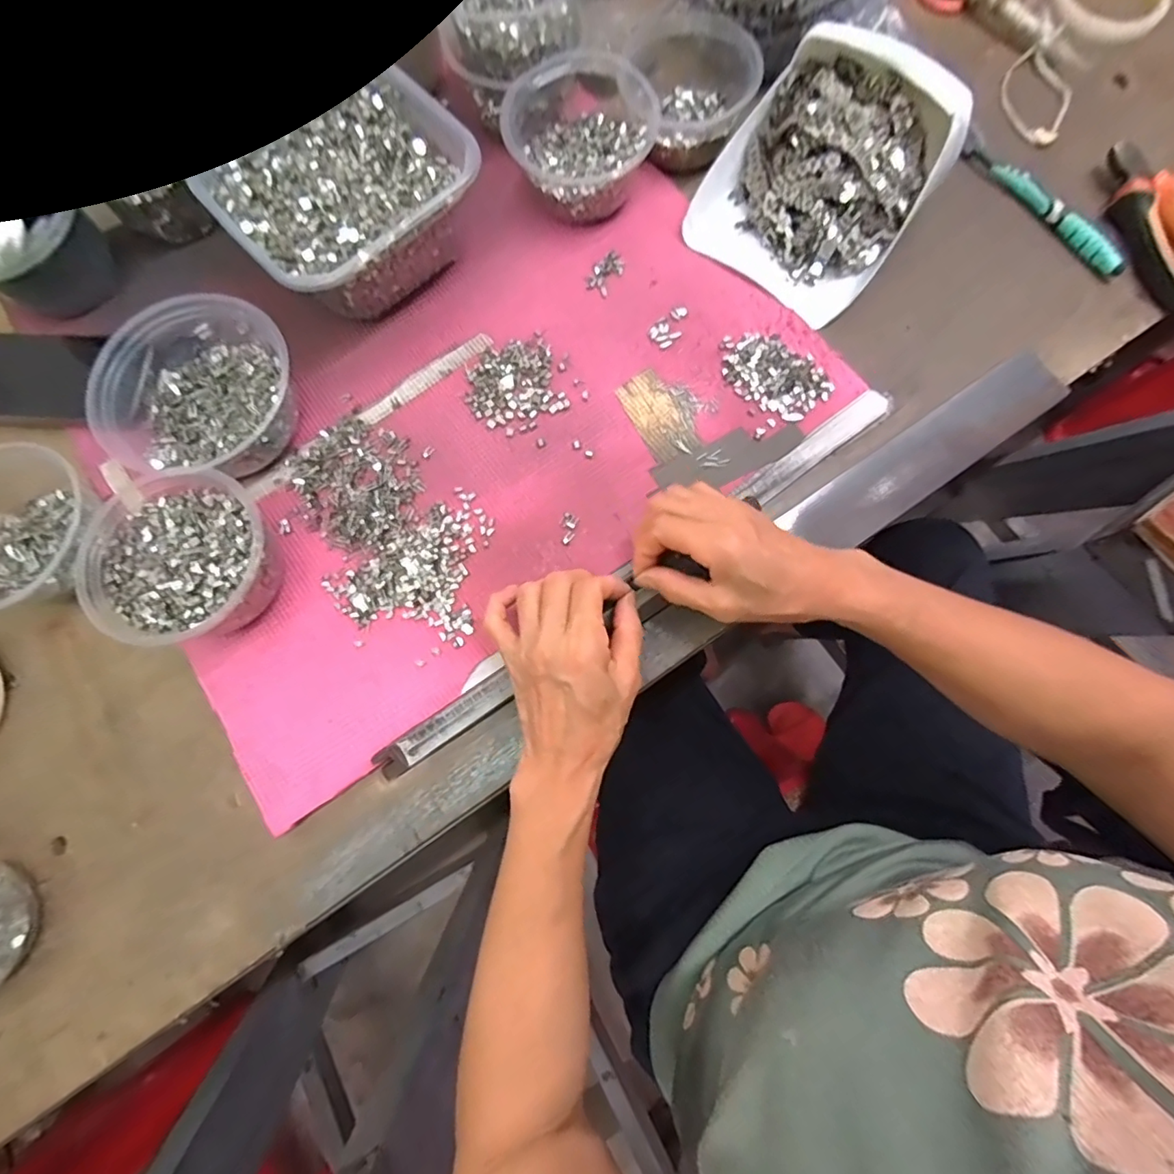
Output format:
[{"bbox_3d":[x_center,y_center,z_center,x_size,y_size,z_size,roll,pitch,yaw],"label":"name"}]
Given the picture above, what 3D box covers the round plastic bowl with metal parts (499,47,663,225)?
[{"bbox_3d":[-0.007,-0.358,0.434,0.113,0.063,0.114,0,76,2],"label":"round plastic bowl with metal parts"}]

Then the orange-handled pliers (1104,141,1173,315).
[{"bbox_3d":[0.455,-0.291,0.433,0.058,0.021,0.146,-19,76,-3],"label":"orange-handled pliers"}]

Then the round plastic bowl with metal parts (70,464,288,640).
[{"bbox_3d":[-0.268,-0.018,0.368,0.115,0.055,0.110,0,76,2],"label":"round plastic bowl with metal parts"}]

